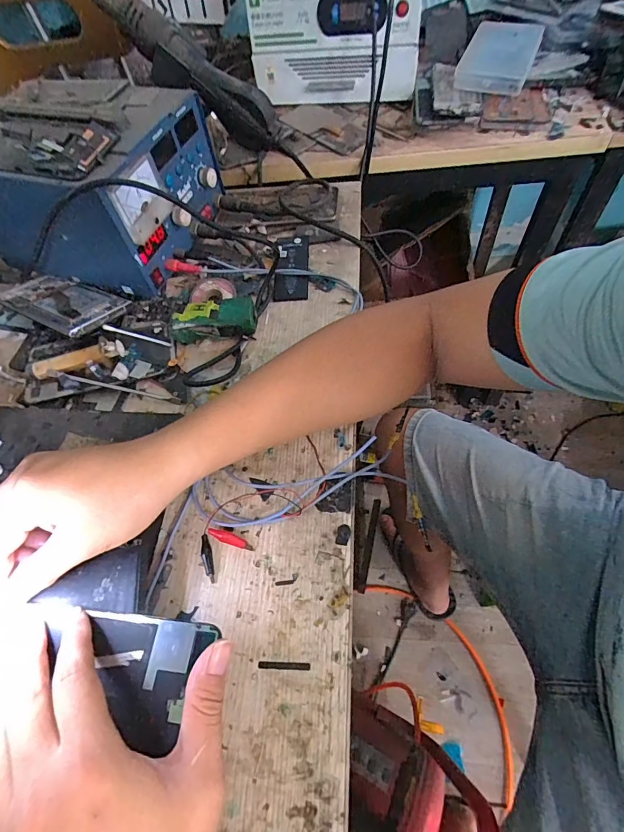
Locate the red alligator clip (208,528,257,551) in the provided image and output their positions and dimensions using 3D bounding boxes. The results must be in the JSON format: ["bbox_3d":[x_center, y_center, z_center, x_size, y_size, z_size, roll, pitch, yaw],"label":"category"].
[{"bbox_3d":[-0.065,0.099,0.333,0.040,0.006,0.009,13,63,14],"label":"red alligator clip"}]

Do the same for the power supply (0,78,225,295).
[{"bbox_3d":[-0.244,-0.268,0.470,0.244,0.141,0.194,13,63,13],"label":"power supply"}]

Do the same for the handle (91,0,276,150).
[{"bbox_3d":[-0.139,-0.385,0.458,0.218,0.066,0.033,33,64,-16],"label":"handle"}]

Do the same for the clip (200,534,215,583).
[{"bbox_3d":[-0.083,0.113,0.328,0.008,0.007,0.036,-13,60,-1],"label":"clip"}]

